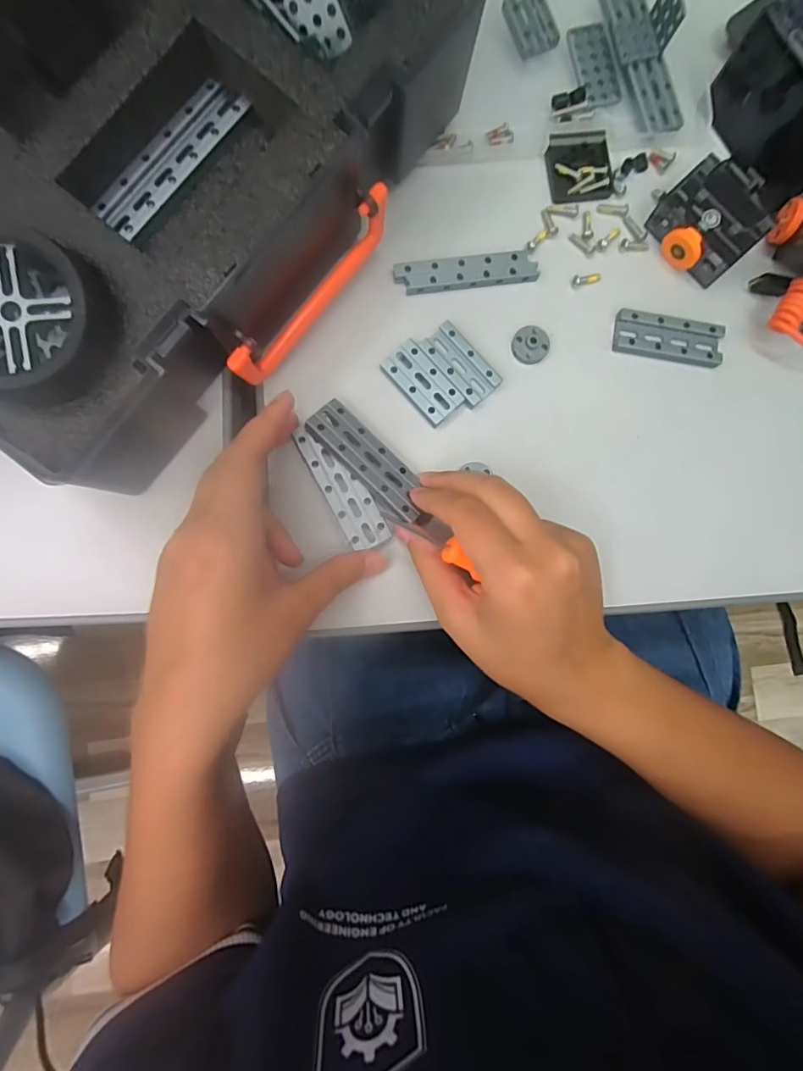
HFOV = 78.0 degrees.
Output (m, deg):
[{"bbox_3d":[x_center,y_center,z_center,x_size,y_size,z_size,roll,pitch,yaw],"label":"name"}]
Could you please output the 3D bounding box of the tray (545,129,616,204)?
[{"bbox_3d":[0.108,-0.227,0.304,0.038,0.006,0.041,-13,86,-4],"label":"tray"}]

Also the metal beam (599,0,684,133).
[{"bbox_3d":[0.146,-0.295,0.302,0.028,0.010,0.095,-21,87,-5],"label":"metal beam"}]

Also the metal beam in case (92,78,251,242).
[{"bbox_3d":[-0.112,-0.183,0.242,0.022,0.006,0.089,37,84,0],"label":"metal beam in case"}]

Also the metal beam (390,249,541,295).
[{"bbox_3d":[0.039,-0.156,0.294,0.084,0.008,0.018,-8,86,-4],"label":"metal beam"}]

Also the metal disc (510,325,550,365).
[{"bbox_3d":[0.078,-0.114,0.294,0.022,0.008,0.024,0,85,-3],"label":"metal disc"}]

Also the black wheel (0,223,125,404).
[{"bbox_3d":[-0.154,-0.089,0.204,0.061,0.023,0.063,0,85,-3],"label":"black wheel"}]

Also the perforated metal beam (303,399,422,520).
[{"bbox_3d":[-0.017,-0.041,0.275,0.026,0.009,0.077,-44,91,-3],"label":"perforated metal beam"}]

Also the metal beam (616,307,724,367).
[{"bbox_3d":[0.160,-0.117,0.298,0.064,0.010,0.025,8,85,-3],"label":"metal beam"}]

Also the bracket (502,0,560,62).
[{"bbox_3d":[0.078,-0.308,0.297,0.029,0.009,0.034,-25,87,-5],"label":"bracket"}]

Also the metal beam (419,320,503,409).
[{"bbox_3d":[0.035,-0.100,0.290,0.025,0.008,0.047,-39,88,-5],"label":"metal beam"}]

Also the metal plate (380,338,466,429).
[{"bbox_3d":[0.012,-0.088,0.287,0.025,0.006,0.047,-40,89,-5],"label":"metal plate"}]

